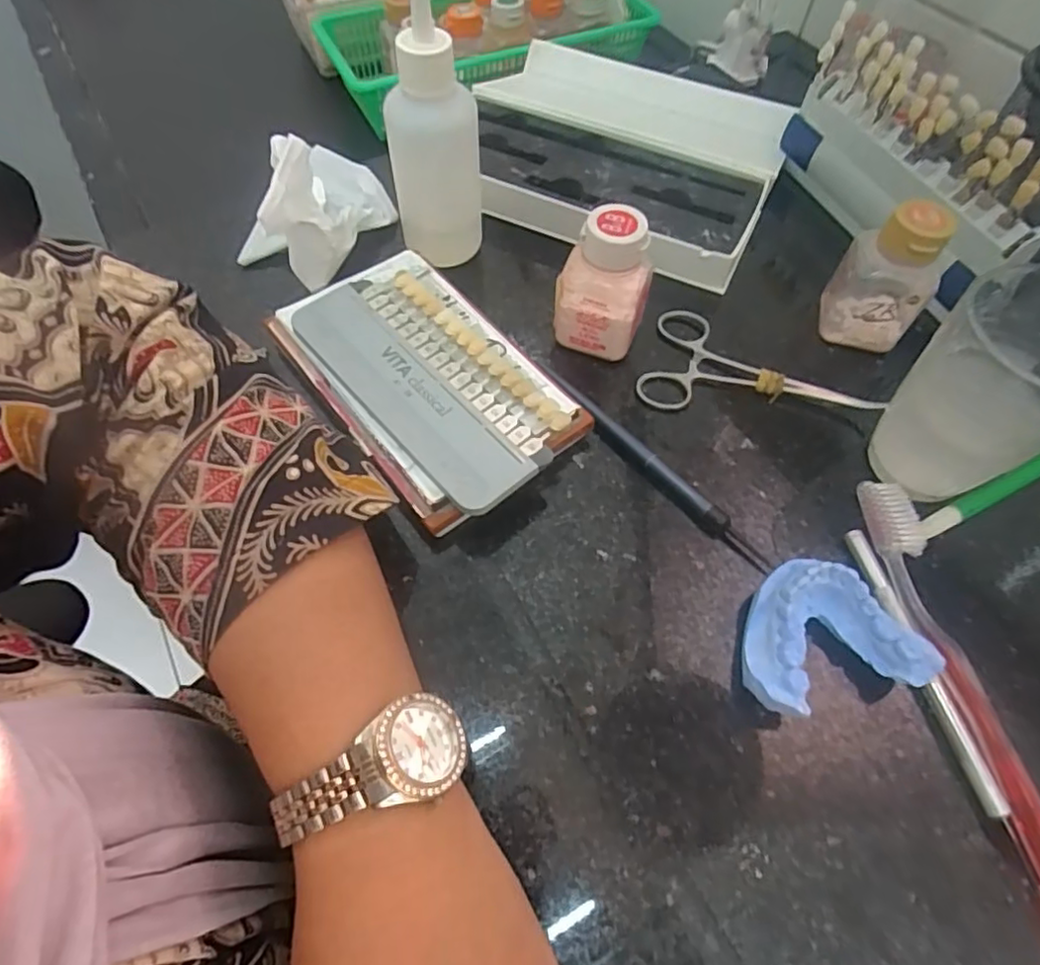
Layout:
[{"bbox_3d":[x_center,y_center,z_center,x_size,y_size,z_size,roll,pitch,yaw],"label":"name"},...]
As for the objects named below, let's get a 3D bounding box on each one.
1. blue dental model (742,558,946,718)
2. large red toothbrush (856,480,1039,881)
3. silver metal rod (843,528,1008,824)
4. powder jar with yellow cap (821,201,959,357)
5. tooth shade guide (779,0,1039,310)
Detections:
[{"bbox_3d":[0.122,0.060,0.245,0.068,0.030,0.055,-11,61,-7],"label":"blue dental model"},{"bbox_3d":[0.182,0.084,0.245,0.022,0.007,0.189,-6,61,-4],"label":"large red toothbrush"},{"bbox_3d":[0.165,0.073,0.251,0.010,0.006,0.115,-11,61,-7],"label":"silver metal rod"},{"bbox_3d":[0.192,-0.108,0.317,0.041,0.067,0.036,10,61,5],"label":"powder jar with yellow cap"},{"bbox_3d":[0.219,-0.185,0.355,0.024,0.097,0.174,-19,62,-11],"label":"tooth shade guide"}]

